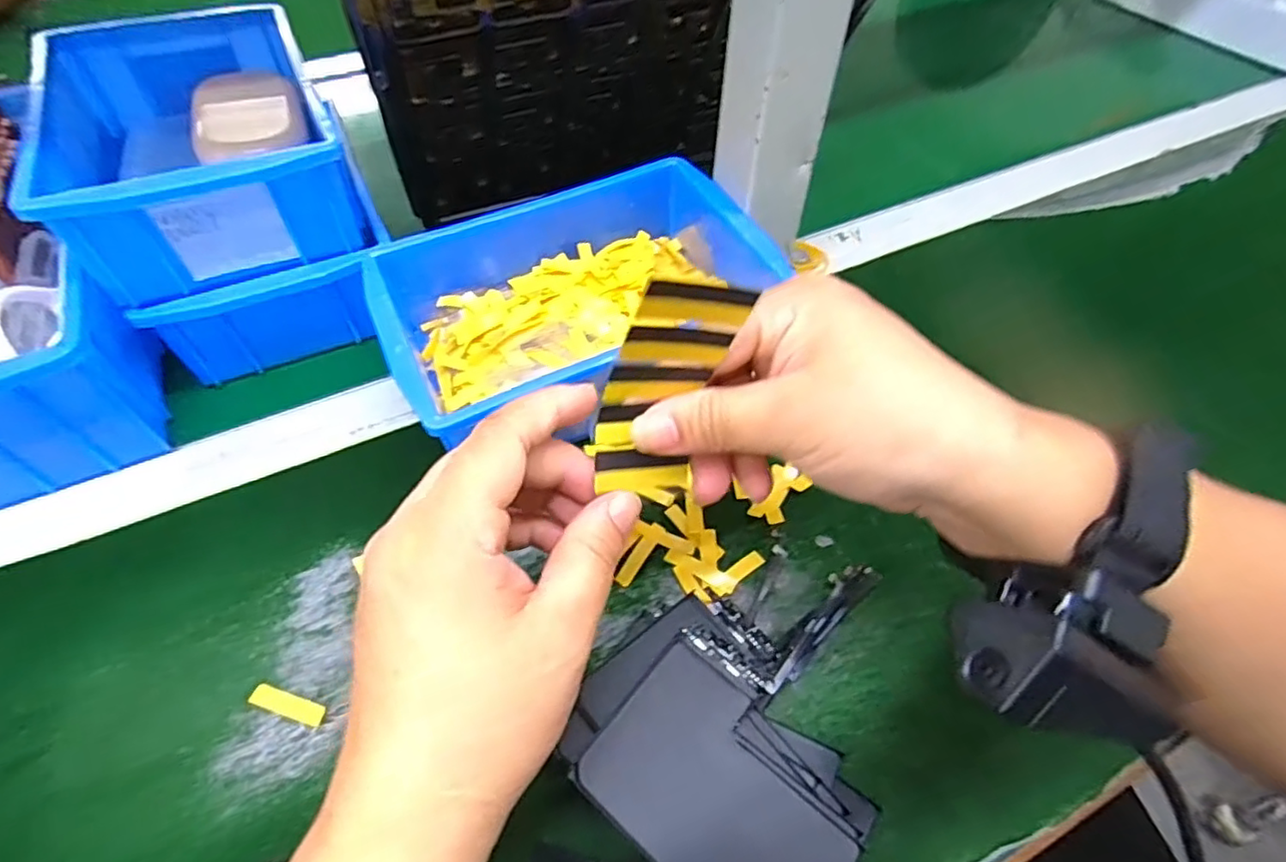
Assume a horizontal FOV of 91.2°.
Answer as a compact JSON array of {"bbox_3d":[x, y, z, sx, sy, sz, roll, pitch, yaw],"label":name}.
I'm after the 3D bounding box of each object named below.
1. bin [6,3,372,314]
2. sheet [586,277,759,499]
[{"bbox_3d":[-0.245,-0.161,0.349,0.119,0.065,0.186,-23,57,-17],"label":"bin"},{"bbox_3d":[0.005,-0.014,0.205,0.036,0.082,0.016,0,40,-18],"label":"sheet"}]

